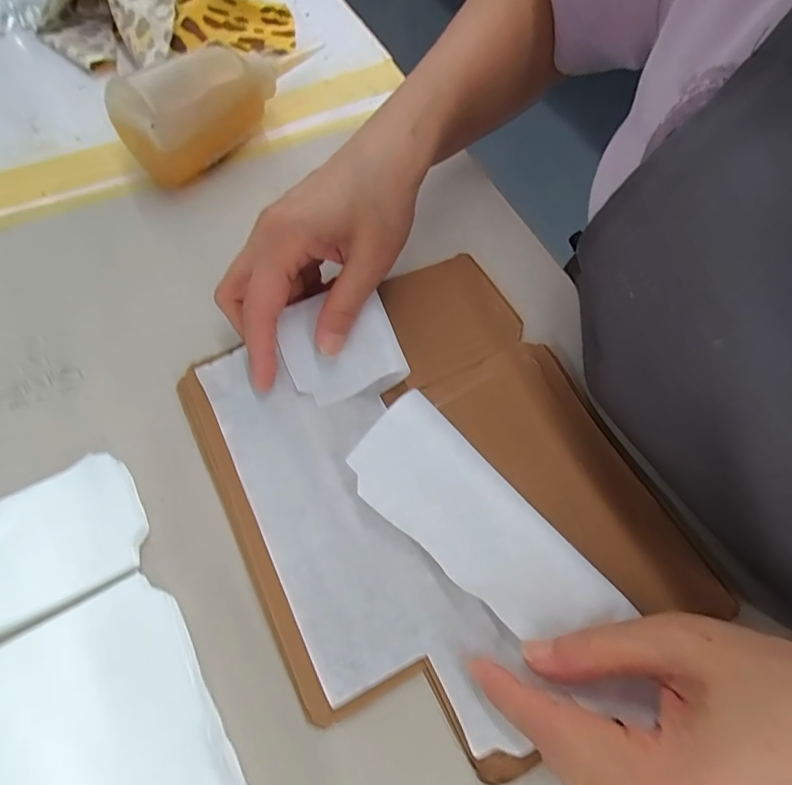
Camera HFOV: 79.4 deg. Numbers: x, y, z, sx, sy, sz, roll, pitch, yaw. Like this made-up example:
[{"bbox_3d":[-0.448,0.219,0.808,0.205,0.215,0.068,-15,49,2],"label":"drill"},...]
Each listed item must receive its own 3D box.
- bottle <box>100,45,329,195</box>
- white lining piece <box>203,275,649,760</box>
[{"bbox_3d":[-0.113,-0.219,0.344,0.050,0.067,0.174,38,66,15],"label":"bottle"},{"bbox_3d":[-0.009,0.051,0.230,0.112,0.035,0.220,-30,68,-18],"label":"white lining piece"}]

